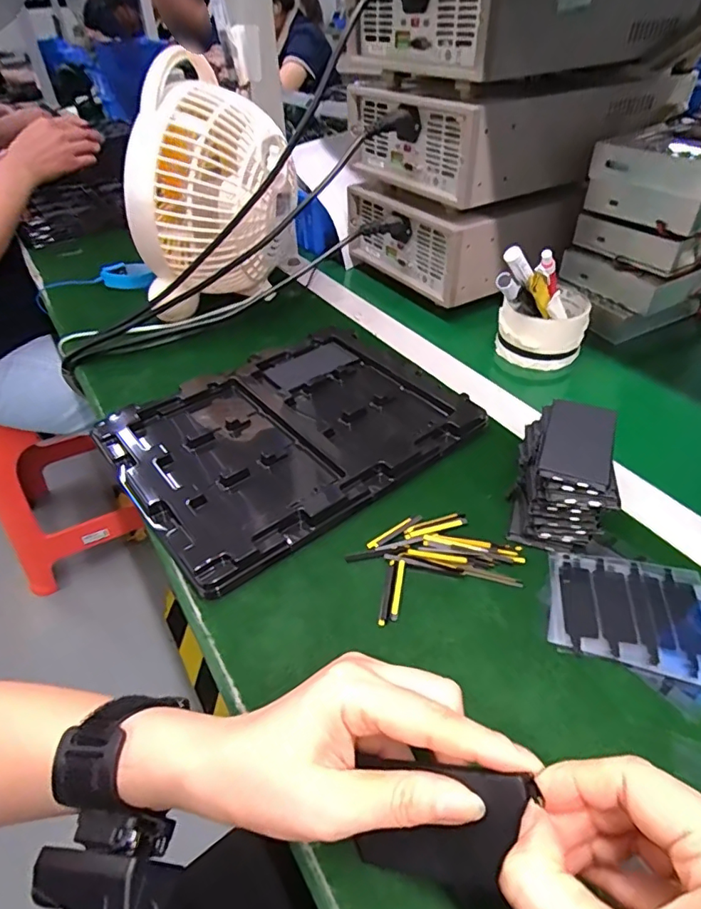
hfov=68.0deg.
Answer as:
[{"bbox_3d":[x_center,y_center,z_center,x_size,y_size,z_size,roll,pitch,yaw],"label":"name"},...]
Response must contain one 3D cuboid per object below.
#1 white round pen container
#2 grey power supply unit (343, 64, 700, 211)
[{"bbox_3d":[0.198,-0.133,0.540,0.083,0.058,0.083,-1,43,1],"label":"white round pen container"},{"bbox_3d":[0.184,-0.386,0.613,0.322,0.100,0.217,-26,47,-23],"label":"grey power supply unit"}]

